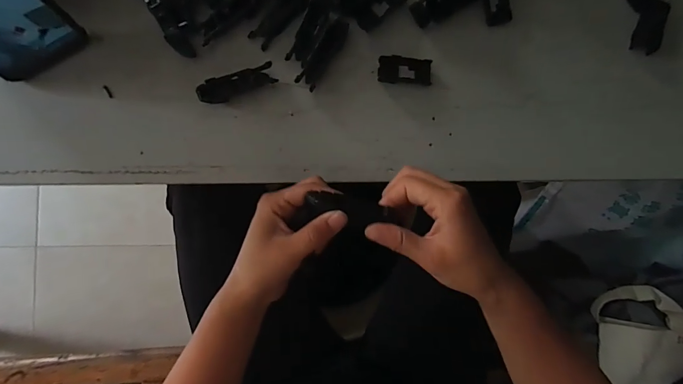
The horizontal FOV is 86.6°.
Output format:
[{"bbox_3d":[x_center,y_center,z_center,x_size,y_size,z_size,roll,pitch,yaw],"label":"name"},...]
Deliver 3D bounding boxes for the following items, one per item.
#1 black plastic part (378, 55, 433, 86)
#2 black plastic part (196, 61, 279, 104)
[{"bbox_3d":[0.063,-0.120,0.356,0.053,0.012,0.024,4,88,-4],"label":"black plastic part"},{"bbox_3d":[-0.097,-0.102,0.339,0.071,0.012,0.019,-25,90,-5],"label":"black plastic part"}]

